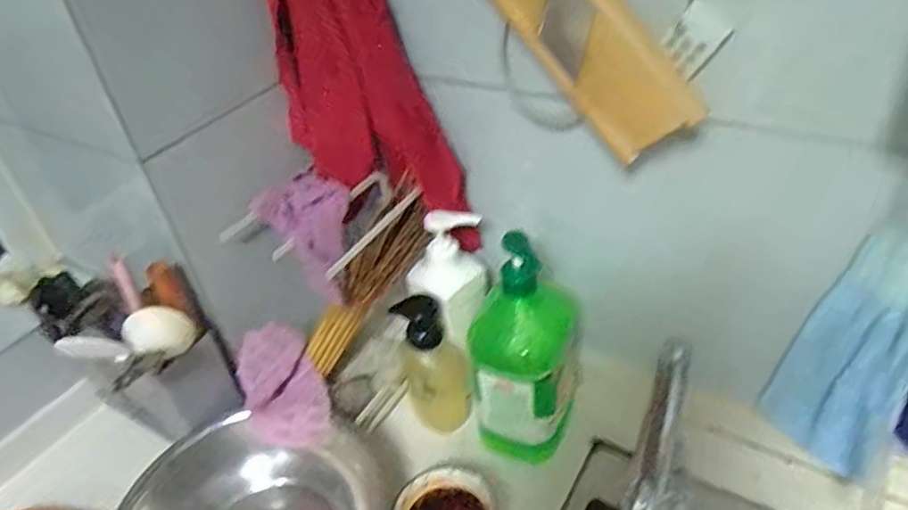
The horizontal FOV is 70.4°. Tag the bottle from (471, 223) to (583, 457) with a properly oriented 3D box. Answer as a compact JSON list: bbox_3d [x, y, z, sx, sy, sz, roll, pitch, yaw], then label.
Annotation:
[{"bbox_3d":[0.082,0.117,0.728,0.122,0.272,0.103,3,42,11],"label":"bottle"}]

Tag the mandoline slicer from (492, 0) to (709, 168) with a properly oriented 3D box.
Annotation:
[{"bbox_3d":[0.086,-0.214,0.547,0.291,0.118,0.034,50,56,-3],"label":"mandoline slicer"}]

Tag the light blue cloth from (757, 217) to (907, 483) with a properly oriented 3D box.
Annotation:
[{"bbox_3d":[0.380,0.083,0.602,0.109,0.338,0.025,28,52,33],"label":"light blue cloth"}]

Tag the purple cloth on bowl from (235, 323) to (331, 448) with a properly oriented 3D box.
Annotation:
[{"bbox_3d":[-0.203,0.160,0.760,0.091,0.101,0.109,-21,43,-15],"label":"purple cloth on bowl"}]

